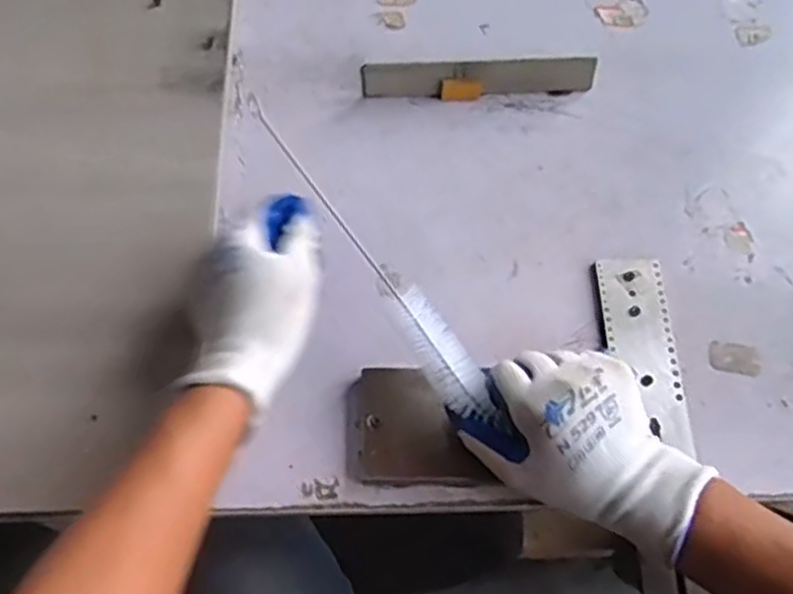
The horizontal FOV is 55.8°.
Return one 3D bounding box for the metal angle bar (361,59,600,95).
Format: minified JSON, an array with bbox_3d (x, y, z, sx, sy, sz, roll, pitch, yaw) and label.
[{"bbox_3d":[0.071,-0.191,0.653,0.199,0.027,0.021,0,61,-1],"label":"metal angle bar"}]

